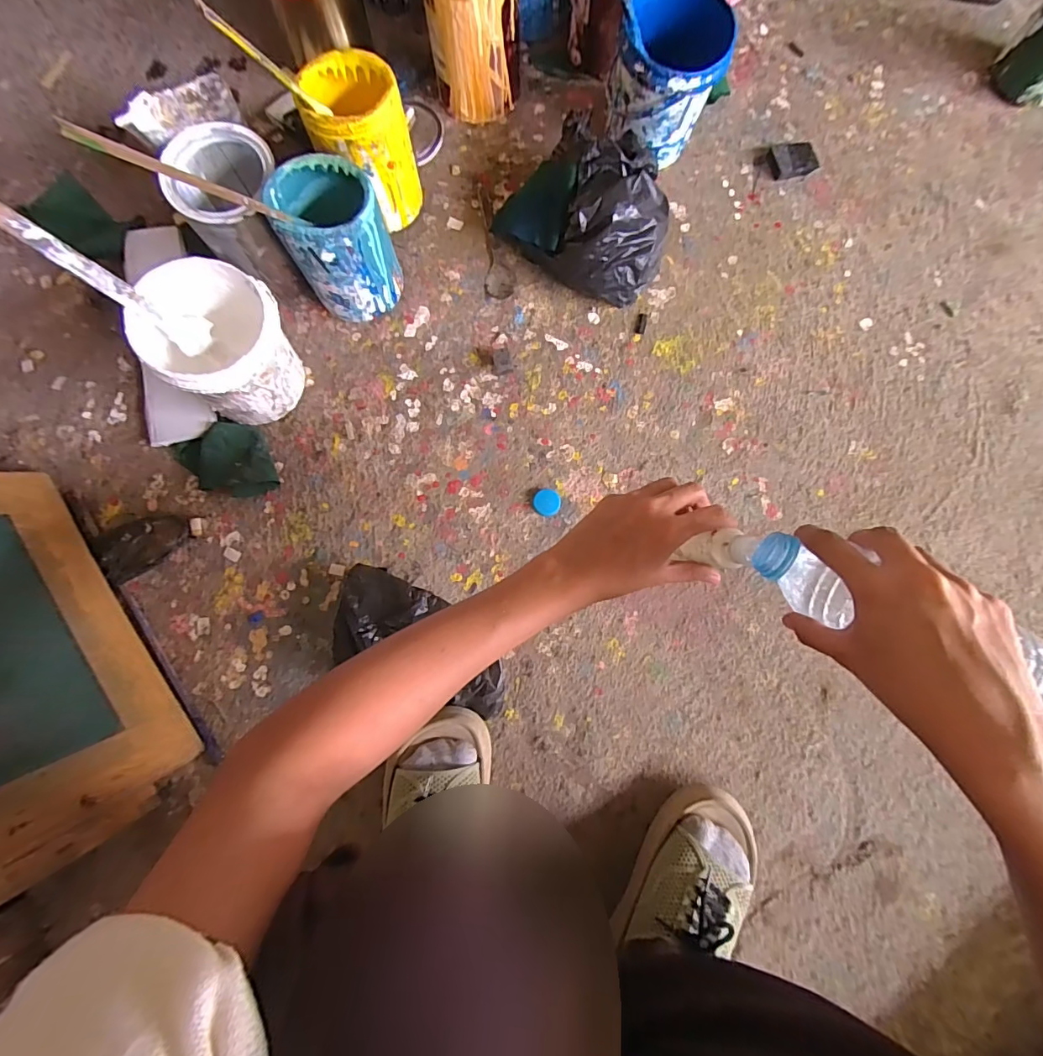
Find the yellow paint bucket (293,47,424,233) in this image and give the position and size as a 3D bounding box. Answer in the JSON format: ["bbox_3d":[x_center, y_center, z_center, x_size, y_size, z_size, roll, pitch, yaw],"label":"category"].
[{"bbox_3d":[-0.178,-0.429,0.549,0.111,0.138,0.103,37,83,5],"label":"yellow paint bucket"}]

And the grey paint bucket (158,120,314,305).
[{"bbox_3d":[-0.303,-0.347,0.537,0.101,0.141,0.128,-10,82,-2],"label":"grey paint bucket"}]

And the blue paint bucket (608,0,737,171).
[{"bbox_3d":[0.174,-0.536,0.585,0.122,0.125,0.133,20,82,3],"label":"blue paint bucket"}]

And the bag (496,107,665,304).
[{"bbox_3d":[0.081,-0.370,0.563,0.192,0.103,0.154,41,84,6],"label":"bag"}]

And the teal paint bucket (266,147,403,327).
[{"bbox_3d":[-0.195,-0.309,0.529,0.095,0.139,0.101,0,81,0],"label":"teal paint bucket"}]

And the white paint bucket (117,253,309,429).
[{"bbox_3d":[-0.300,-0.188,0.509,0.120,0.136,0.122,0,81,0],"label":"white paint bucket"}]

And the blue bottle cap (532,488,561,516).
[{"bbox_3d":[0.029,-0.029,0.554,0.031,0.007,0.031,0,81,0],"label":"blue bottle cap"}]

